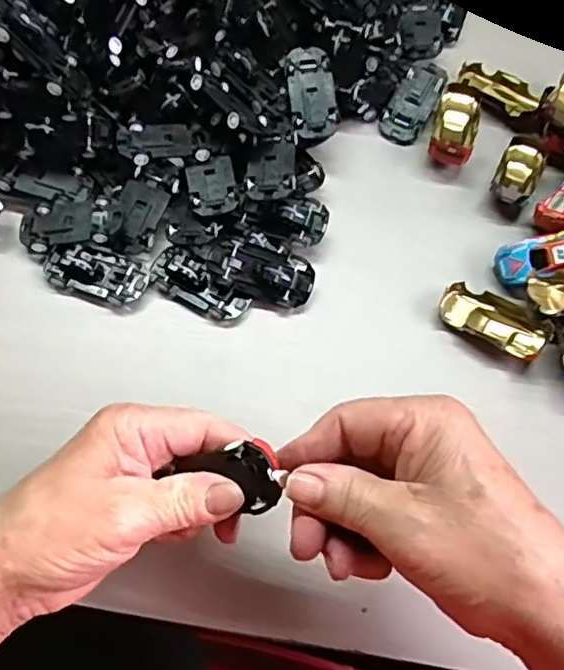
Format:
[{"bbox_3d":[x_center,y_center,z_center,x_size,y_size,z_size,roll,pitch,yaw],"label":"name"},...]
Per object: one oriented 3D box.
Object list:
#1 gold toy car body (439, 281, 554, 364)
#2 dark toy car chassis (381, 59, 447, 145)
[{"bbox_3d":[0.126,-0.008,0.382,0.064,0.012,0.029,29,69,12],"label":"gold toy car body"},{"bbox_3d":[0.095,-0.167,0.454,0.031,0.007,0.066,27,83,11],"label":"dark toy car chassis"}]

